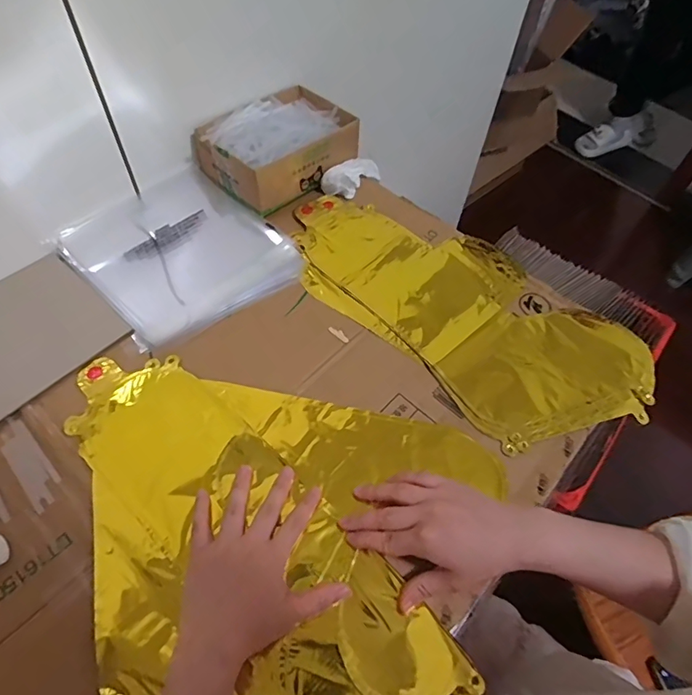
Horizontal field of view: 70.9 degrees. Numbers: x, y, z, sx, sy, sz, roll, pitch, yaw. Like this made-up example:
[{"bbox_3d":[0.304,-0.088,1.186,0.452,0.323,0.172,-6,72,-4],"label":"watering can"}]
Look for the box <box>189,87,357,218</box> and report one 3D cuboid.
[{"bbox_3d":[-0.088,-0.273,0.649,0.135,0.073,0.191,41,64,20],"label":"box"}]

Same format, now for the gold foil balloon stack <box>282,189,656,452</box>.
[{"bbox_3d":[0.125,-0.055,0.564,0.435,0.013,0.211,39,63,19],"label":"gold foil balloon stack"}]

